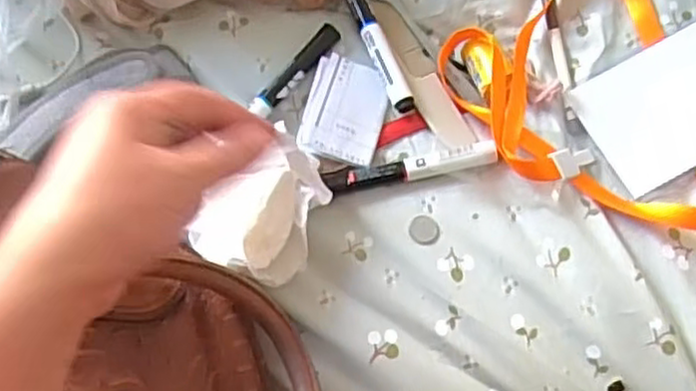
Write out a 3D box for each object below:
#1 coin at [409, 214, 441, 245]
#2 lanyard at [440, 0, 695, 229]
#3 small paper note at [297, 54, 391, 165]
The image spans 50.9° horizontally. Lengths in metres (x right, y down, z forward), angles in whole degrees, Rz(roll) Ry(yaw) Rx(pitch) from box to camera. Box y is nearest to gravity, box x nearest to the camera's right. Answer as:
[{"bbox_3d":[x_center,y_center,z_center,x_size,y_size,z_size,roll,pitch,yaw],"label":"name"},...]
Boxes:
[{"bbox_3d":[0.052,0.023,0.495,0.021,0.004,0.019,38,75,13],"label":"coin"},{"bbox_3d":[0.175,-0.062,0.510,0.156,0.026,0.211,-25,72,-7],"label":"lanyard"},{"bbox_3d":[-0.001,-0.062,0.518,0.053,0.012,0.078,10,71,5],"label":"small paper note"}]

